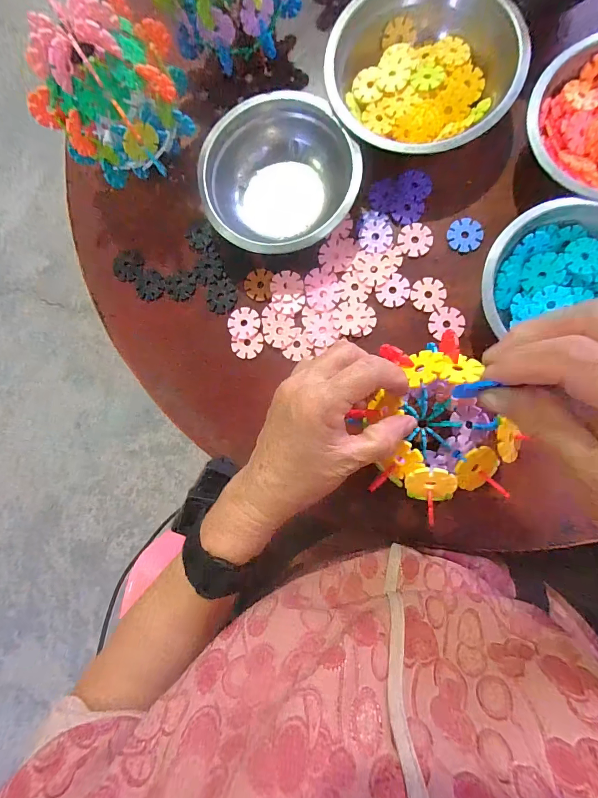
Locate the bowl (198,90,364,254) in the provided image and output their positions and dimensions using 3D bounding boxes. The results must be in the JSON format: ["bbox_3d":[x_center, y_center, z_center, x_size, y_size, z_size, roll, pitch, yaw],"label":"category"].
[{"bbox_3d":[-0.019,-0.201,0.346,0.140,0.043,0.141,0,87,7],"label":"bowl"}]

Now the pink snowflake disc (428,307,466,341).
[{"bbox_3d":[0.137,-0.071,0.343,0.031,0.004,0.029,0,87,7],"label":"pink snowflake disc"}]

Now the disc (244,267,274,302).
[{"bbox_3d":[-0.040,-0.113,0.364,0.028,0.004,0.033,2,87,7],"label":"disc"}]

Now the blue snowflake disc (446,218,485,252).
[{"bbox_3d":[0.157,-0.155,0.349,0.031,0.004,0.032,0,87,7],"label":"blue snowflake disc"}]

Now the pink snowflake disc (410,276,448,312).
[{"bbox_3d":[0.121,-0.097,0.345,0.031,0.004,0.031,0,87,7],"label":"pink snowflake disc"}]

